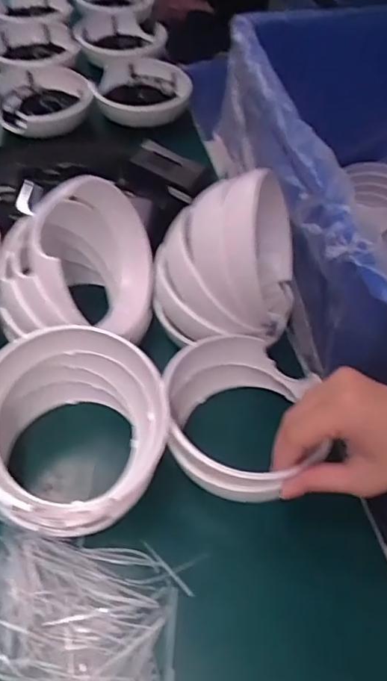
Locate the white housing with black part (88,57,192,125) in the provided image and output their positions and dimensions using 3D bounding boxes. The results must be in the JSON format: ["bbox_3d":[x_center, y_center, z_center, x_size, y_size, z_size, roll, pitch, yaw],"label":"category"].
[{"bbox_3d":[-0.061,-0.309,0.644,0.111,0.032,0.128,4,53,0],"label":"white housing with black part"}]

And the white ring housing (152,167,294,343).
[{"bbox_3d":[0.028,-0.057,0.403,0.113,0.109,0.087,6,52,0],"label":"white ring housing"}]

